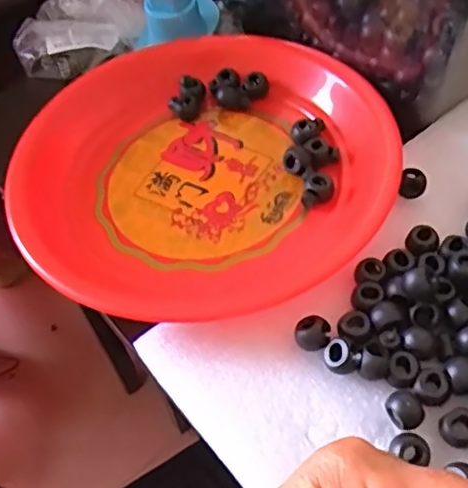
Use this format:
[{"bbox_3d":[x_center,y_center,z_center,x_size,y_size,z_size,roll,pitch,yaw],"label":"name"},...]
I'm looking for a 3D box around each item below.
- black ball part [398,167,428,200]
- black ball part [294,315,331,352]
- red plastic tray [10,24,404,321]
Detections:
[{"bbox_3d":[0.104,-0.034,0.356,0.015,0.012,0.015,-2,55,4],"label":"black ball part"},{"bbox_3d":[0.039,0.045,0.307,0.017,0.012,0.016,-2,55,4],"label":"black ball part"},{"bbox_3d":[-0.019,-0.052,0.381,0.227,0.032,0.233,3,56,8],"label":"red plastic tray"}]

